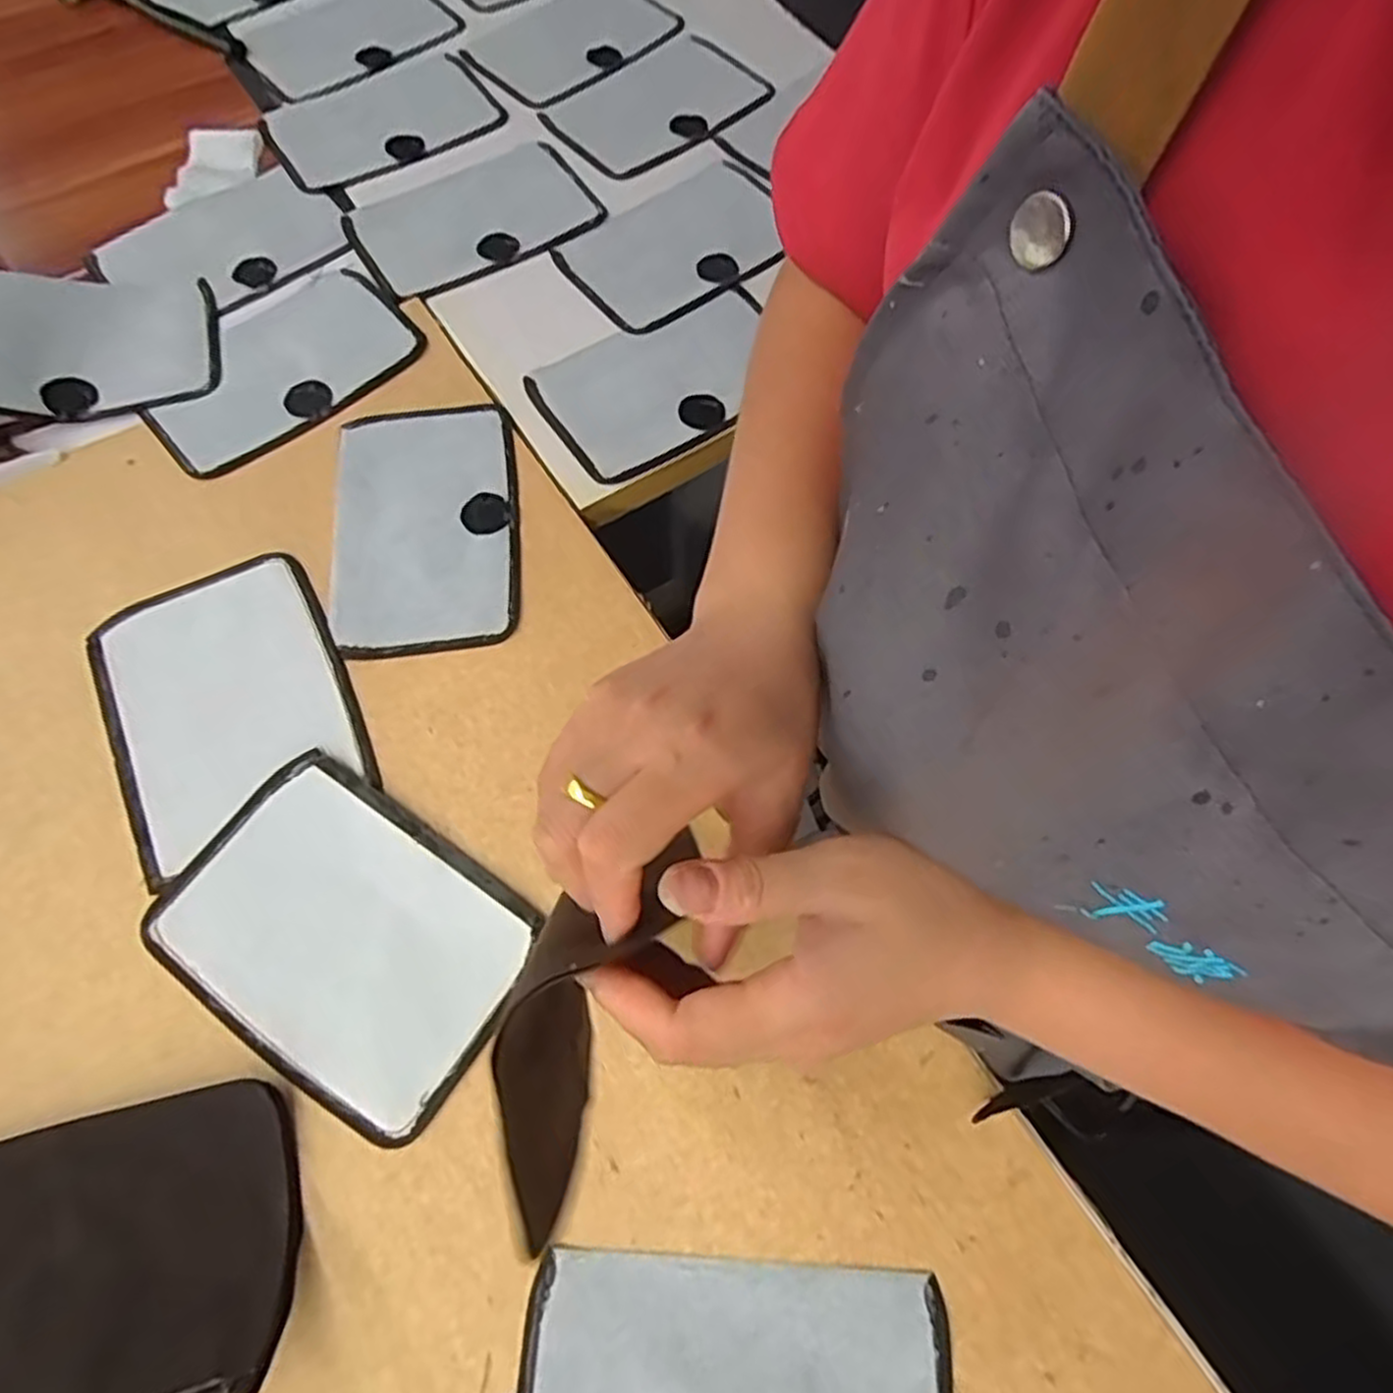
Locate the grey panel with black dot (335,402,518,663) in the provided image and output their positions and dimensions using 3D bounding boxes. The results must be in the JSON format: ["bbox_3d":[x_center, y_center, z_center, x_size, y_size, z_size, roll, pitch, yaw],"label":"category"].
[{"bbox_3d":[-0.211,-0.135,0.598,0.137,0.009,0.222,-7,68,-4],"label":"grey panel with black dot"}]

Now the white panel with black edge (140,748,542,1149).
[{"bbox_3d":[-0.223,0.149,0.481,0.218,0.005,0.155,33,71,11],"label":"white panel with black edge"}]

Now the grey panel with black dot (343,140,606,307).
[{"bbox_3d":[-0.212,-0.455,0.721,0.217,0.010,0.142,-30,71,-13],"label":"grey panel with black dot"}]

